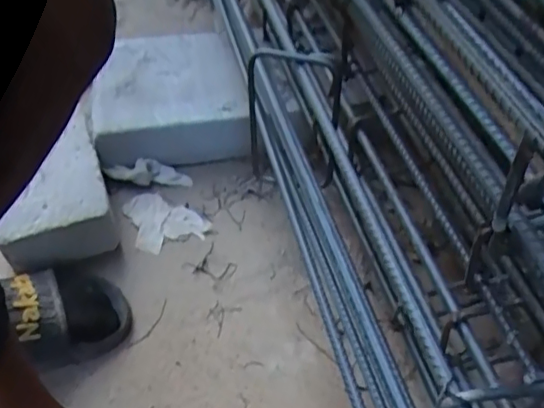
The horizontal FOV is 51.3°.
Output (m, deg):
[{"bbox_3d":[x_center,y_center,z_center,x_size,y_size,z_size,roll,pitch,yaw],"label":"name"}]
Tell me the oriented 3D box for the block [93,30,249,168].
[{"bbox_3d":[-0.142,-0.147,0.796,0.196,0.091,0.203,-9,49,-7],"label":"block"}]

